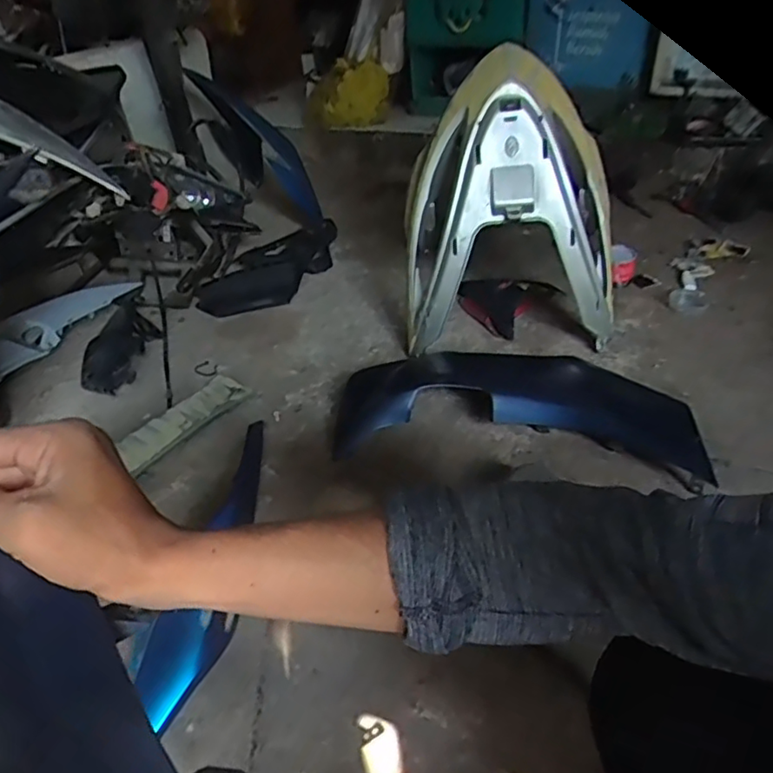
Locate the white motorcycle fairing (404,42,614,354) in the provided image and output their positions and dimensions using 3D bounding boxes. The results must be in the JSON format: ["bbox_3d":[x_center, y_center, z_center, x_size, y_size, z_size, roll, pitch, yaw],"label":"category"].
[{"bbox_3d":[0.231,-0.316,1.100,0.395,0.454,0.136,3,35,7],"label":"white motorcycle fairing"}]

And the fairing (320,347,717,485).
[{"bbox_3d":[0.206,0.024,1.023,0.566,0.084,0.282,5,36,10],"label":"fairing"}]

